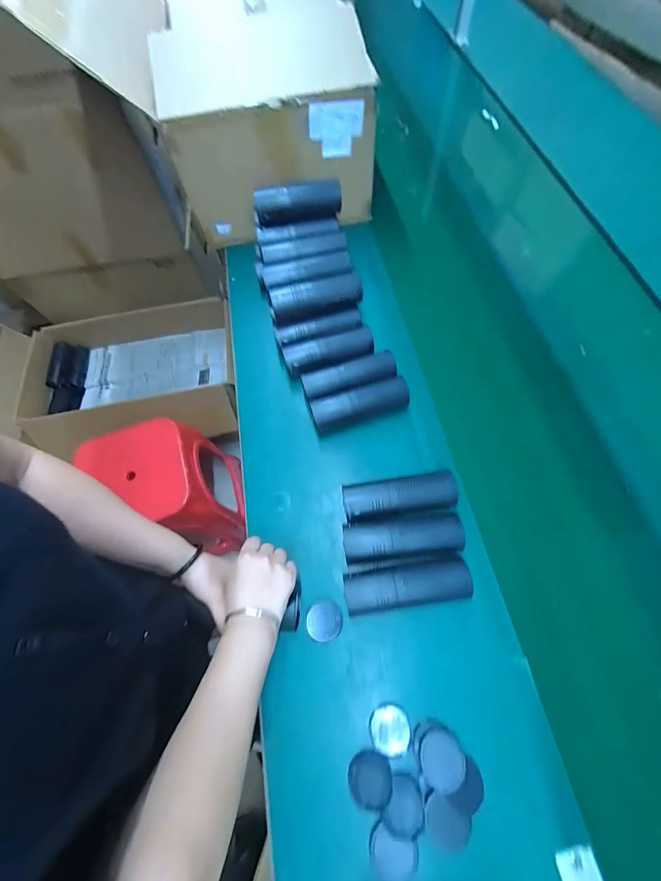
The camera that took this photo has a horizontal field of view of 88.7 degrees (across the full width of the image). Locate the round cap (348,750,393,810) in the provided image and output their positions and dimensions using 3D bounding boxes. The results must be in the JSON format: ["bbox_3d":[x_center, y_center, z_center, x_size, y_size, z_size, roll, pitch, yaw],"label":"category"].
[{"bbox_3d":[0.046,0.392,0.392,0.048,0.008,0.048,-4,52,5],"label":"round cap"}]

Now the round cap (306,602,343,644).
[{"bbox_3d":[-0.008,0.250,0.465,0.047,0.008,0.046,-1,68,2],"label":"round cap"}]

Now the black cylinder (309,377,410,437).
[{"bbox_3d":[0.052,-0.061,0.579,0.165,0.044,0.049,-15,69,-3],"label":"black cylinder"}]

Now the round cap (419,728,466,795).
[{"bbox_3d":[0.131,0.372,0.392,0.049,0.013,0.051,-1,68,2],"label":"round cap"}]

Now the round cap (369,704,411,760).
[{"bbox_3d":[0.073,0.352,0.410,0.048,0.007,0.048,-5,68,1],"label":"round cap"}]

